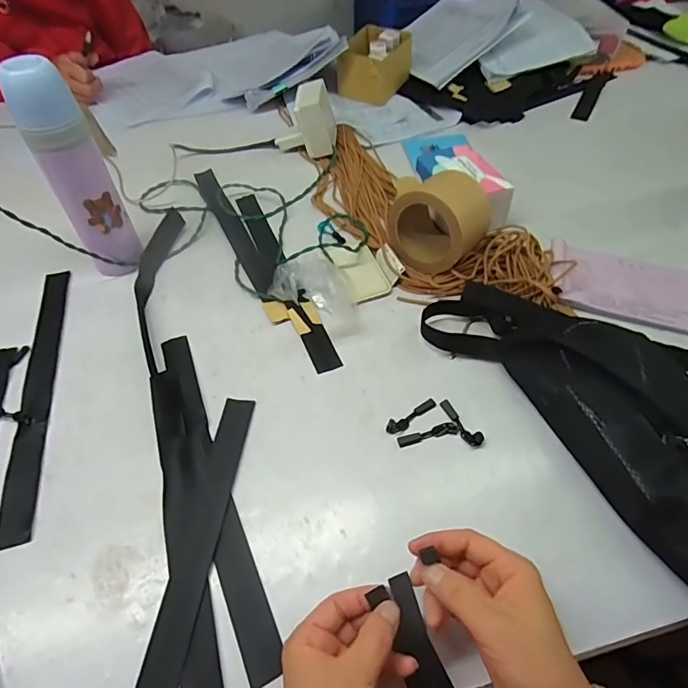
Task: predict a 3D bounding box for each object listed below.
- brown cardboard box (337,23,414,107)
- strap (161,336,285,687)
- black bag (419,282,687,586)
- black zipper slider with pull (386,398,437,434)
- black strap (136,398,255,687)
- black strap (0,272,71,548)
[{"bbox_3d":[0.061,-0.545,0.920,0.110,0.087,0.137,21,55,15],"label":"brown cardboard box"},{"bbox_3d":[-0.129,0.123,0.450,0.031,0.004,0.354,-19,55,-15],"label":"strap"},{"bbox_3d":[0.279,0.032,0.474,0.218,0.078,0.369,-29,58,-21],"label":"black bag"},{"bbox_3d":[0.071,0.073,0.484,0.063,0.009,0.013,-26,57,-19],"label":"black zipper slider with pull"},{"bbox_3d":[-0.131,0.201,0.390,0.033,0.005,0.354,5,52,3],"label":"black strap"},{"bbox_3d":[-0.338,0.042,0.518,0.030,0.004,0.353,-11,53,-9],"label":"black strap"}]

